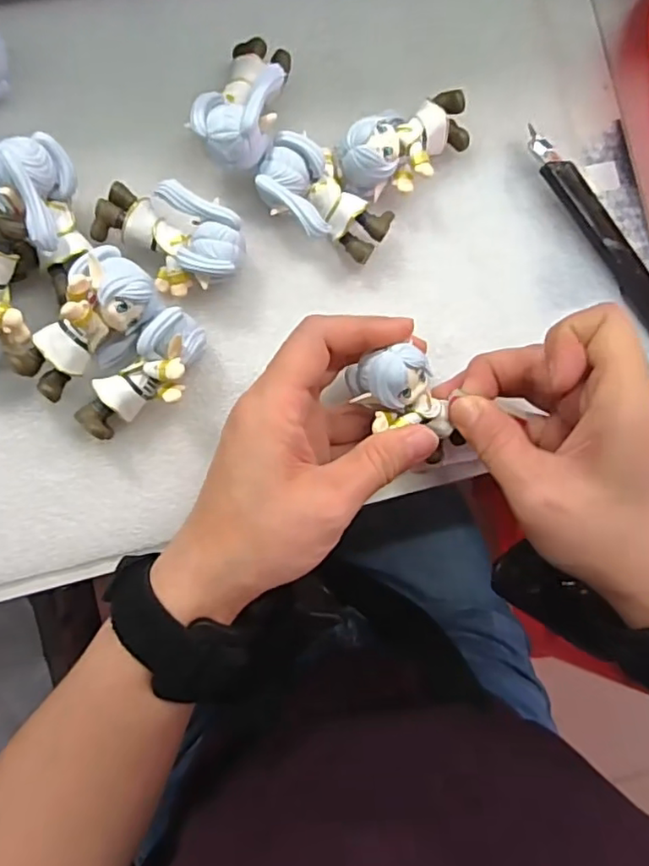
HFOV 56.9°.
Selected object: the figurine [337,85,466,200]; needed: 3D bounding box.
[{"bbox_3d":[0.038,-0.130,0.277,0.064,0.028,0.032,-28,91,-8],"label":"figurine"}]

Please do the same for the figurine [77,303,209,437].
[{"bbox_3d":[-0.074,-0.022,0.252,0.061,0.032,0.028,-45,94,-7],"label":"figurine"}]

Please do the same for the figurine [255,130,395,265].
[{"bbox_3d":[0.000,-0.104,0.270,0.060,0.027,0.038,28,84,-6],"label":"figurine"}]

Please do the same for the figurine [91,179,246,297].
[{"bbox_3d":[-0.067,-0.083,0.261,0.062,0.027,0.039,17,85,-7],"label":"figurine"}]

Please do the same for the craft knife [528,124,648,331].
[{"bbox_3d":[0.144,-0.091,0.297,0.017,0.013,0.135,-40,93,-7],"label":"craft knife"}]

